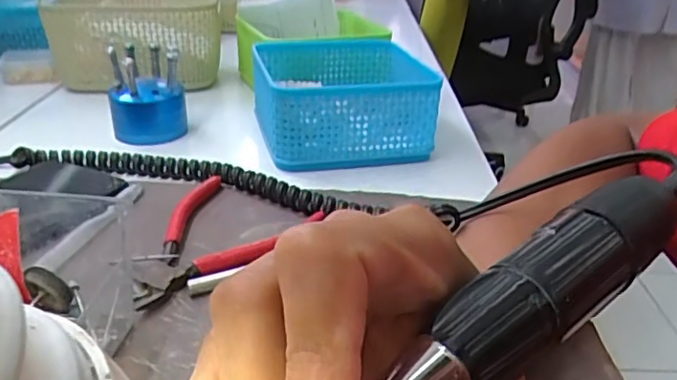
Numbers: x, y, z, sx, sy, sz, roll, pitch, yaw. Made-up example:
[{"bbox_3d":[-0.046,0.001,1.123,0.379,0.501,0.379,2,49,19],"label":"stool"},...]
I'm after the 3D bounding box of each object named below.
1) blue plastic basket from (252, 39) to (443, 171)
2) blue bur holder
[{"bbox_3d":[0.001,-0.077,0.494,0.129,0.060,0.139,-3,26,-10],"label":"blue plastic basket"},{"bbox_3d":[-0.159,-0.084,0.491,0.058,0.064,0.064,-8,27,-18],"label":"blue bur holder"}]

